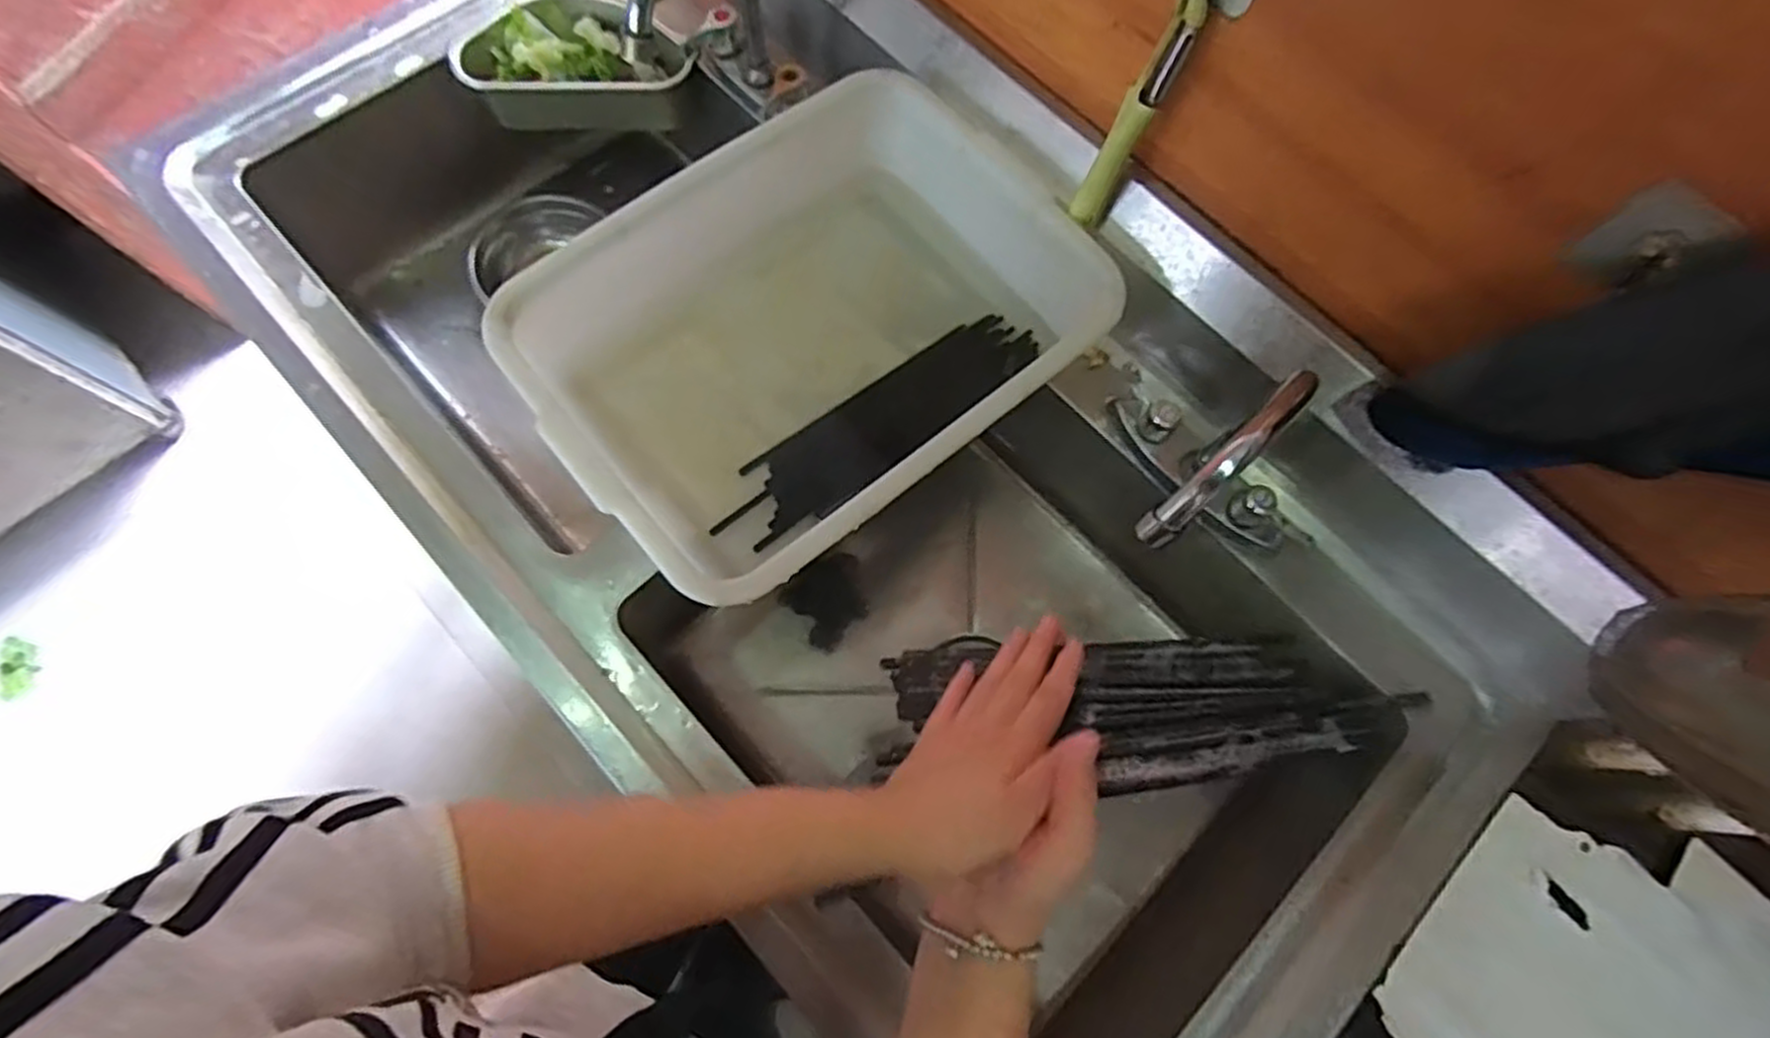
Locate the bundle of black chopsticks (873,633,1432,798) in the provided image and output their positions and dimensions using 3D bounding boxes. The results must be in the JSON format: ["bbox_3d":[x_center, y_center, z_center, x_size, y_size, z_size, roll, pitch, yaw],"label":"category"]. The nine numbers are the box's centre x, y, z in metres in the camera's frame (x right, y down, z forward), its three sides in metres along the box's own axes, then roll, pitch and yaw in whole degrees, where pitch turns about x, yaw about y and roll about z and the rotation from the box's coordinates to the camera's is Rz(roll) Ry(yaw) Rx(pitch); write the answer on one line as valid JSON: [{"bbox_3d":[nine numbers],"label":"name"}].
[{"bbox_3d":[0.119,0.113,0.408,0.259,0.045,0.085,-15,30,30],"label":"bundle of black chopsticks"}]

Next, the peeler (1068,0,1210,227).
[{"bbox_3d":[0.173,-0.278,0.542,0.023,0.162,0.020,26,57,1],"label":"peeler"}]

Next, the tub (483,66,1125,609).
[{"bbox_3d":[-0.056,-0.142,0.614,0.401,0.108,0.296,-40,79,-14],"label":"tub"}]

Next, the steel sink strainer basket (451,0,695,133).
[{"bbox_3d":[-0.305,-0.464,0.807,0.223,0.094,0.124,0,72,-4],"label":"steel sink strainer basket"}]

